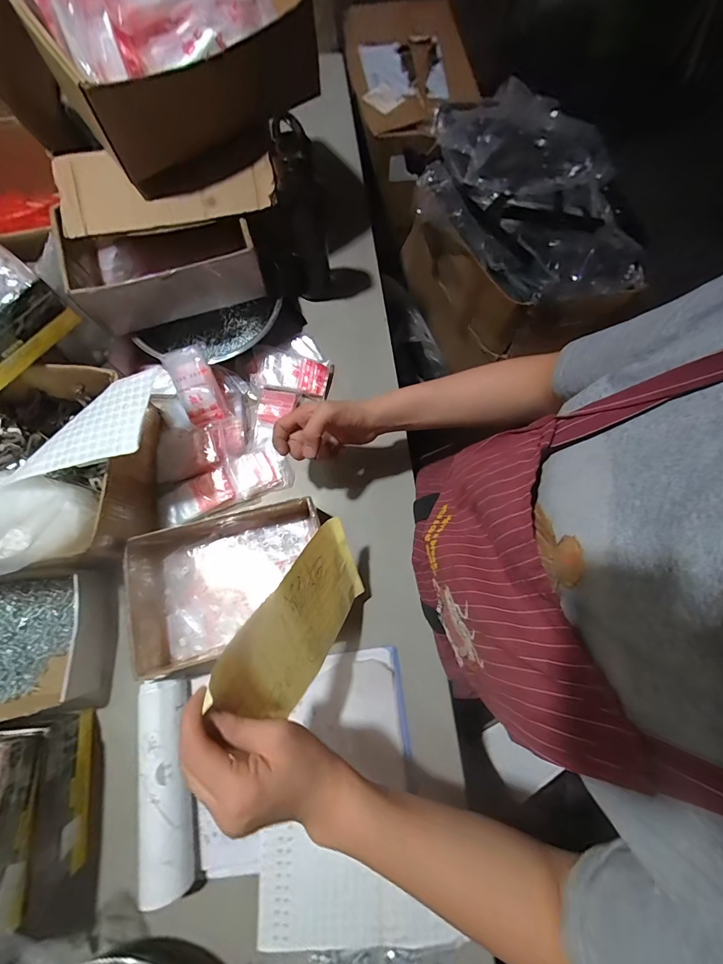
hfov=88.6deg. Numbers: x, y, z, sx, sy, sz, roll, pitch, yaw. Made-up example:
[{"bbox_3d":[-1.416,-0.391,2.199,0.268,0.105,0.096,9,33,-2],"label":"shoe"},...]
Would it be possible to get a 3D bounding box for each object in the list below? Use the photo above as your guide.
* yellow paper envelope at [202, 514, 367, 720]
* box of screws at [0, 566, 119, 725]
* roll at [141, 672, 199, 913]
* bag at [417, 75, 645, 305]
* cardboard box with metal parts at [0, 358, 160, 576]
[{"bbox_3d":[-0.062,0.147,0.394,0.010,0.114,0.218,-7,27,33],"label":"yellow paper envelope"},{"bbox_3d":[-0.472,0.214,0.483,0.259,0.070,0.175,-6,75,-3],"label":"box of screws"},{"bbox_3d":[-0.230,0.354,0.444,0.058,0.045,0.223,-8,75,-3],"label":"roll"},{"bbox_3d":[0.363,-0.660,0.834,0.443,0.126,0.612,-40,79,-11],"label":"bag"},{"bbox_3d":[-0.463,-0.012,0.497,0.319,0.099,0.266,-4,75,-2],"label":"cardboard box with metal parts"}]

